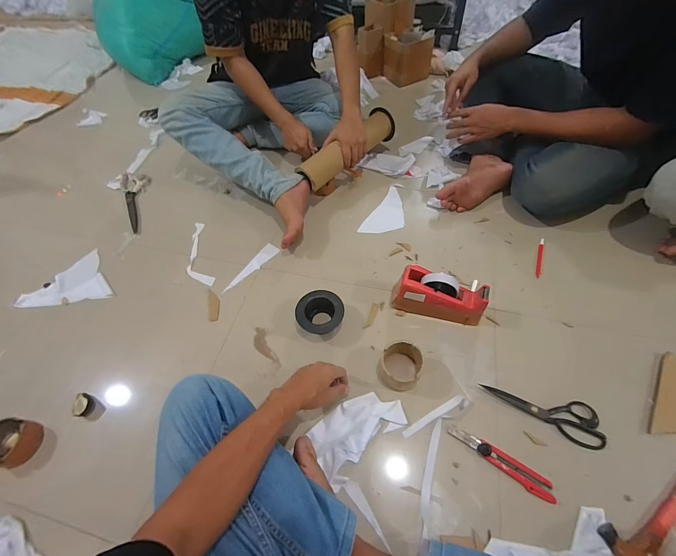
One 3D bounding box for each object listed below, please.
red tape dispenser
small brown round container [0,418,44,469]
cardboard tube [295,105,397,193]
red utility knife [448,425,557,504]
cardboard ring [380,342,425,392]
[{"bbox_3d":[0.223,0.043,0.707,0.199,0.100,0.078,13,58,13],"label":"red tape dispenser"},{"bbox_3d":[-0.629,0.316,0.605,0.081,0.043,0.080,-2,56,3],"label":"small brown round container"},{"bbox_3d":[0.038,-0.395,0.971,0.097,0.092,0.392,33,64,24],"label":"cardboard tube"},{"bbox_3d":[0.288,0.324,0.559,0.181,0.011,0.032,28,63,21],"label":"red utility knife"},{"bbox_3d":[0.126,0.178,0.628,0.077,0.054,0.087,20,60,17],"label":"cardboard ring"}]

